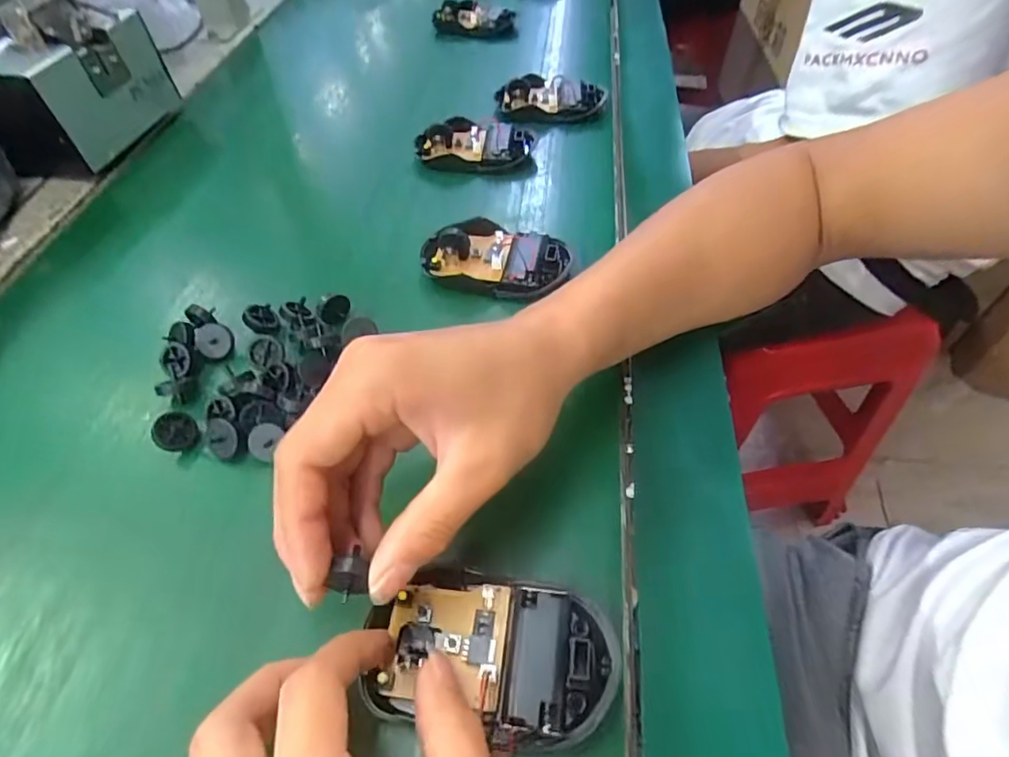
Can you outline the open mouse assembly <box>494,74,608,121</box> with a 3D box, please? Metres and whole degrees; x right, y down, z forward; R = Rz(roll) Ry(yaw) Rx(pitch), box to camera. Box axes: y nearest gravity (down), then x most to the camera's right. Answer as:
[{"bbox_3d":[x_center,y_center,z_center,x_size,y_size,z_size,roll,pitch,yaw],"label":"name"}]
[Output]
[{"bbox_3d":[0.041,-0.250,0.494,0.090,0.025,0.058,-5,52,-2],"label":"open mouse assembly"}]

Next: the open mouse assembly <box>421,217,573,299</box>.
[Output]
[{"bbox_3d":[-0.006,-0.079,0.352,0.092,0.023,0.054,10,53,10],"label":"open mouse assembly"}]

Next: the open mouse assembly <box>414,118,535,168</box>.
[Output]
[{"bbox_3d":[-0.025,-0.194,0.449,0.091,0.023,0.063,-8,52,-4],"label":"open mouse assembly"}]

